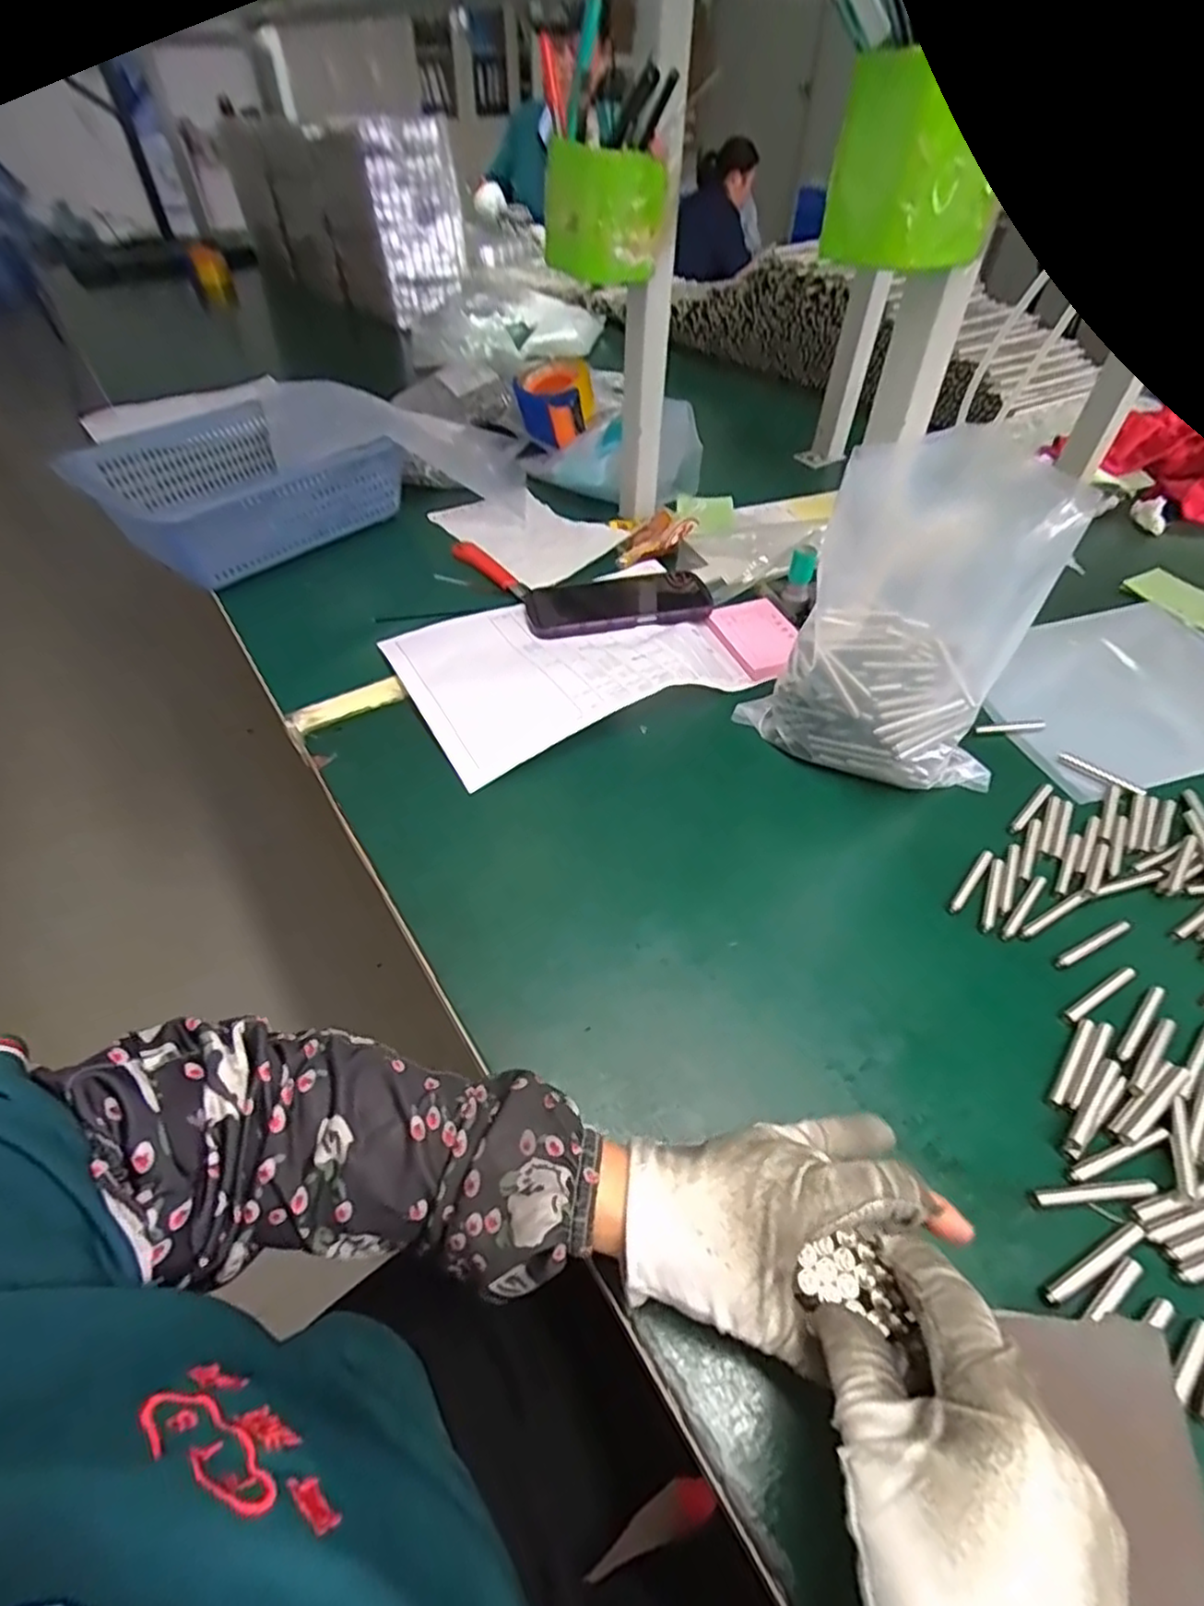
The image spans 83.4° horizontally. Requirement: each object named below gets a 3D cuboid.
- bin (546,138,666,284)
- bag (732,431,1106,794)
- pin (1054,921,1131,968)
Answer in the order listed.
[{"bbox_3d":[-0.001,-0.491,0.568,0.087,0.084,0.073,32,55,25],"label":"bin"},{"bbox_3d":[0.197,-0.116,0.435,0.164,0.218,0.100,2,48,2],"label":"bag"},{"bbox_3d":[0.292,0.083,0.402,0.061,0.004,0.008,-20,51,-17],"label":"pin"}]

